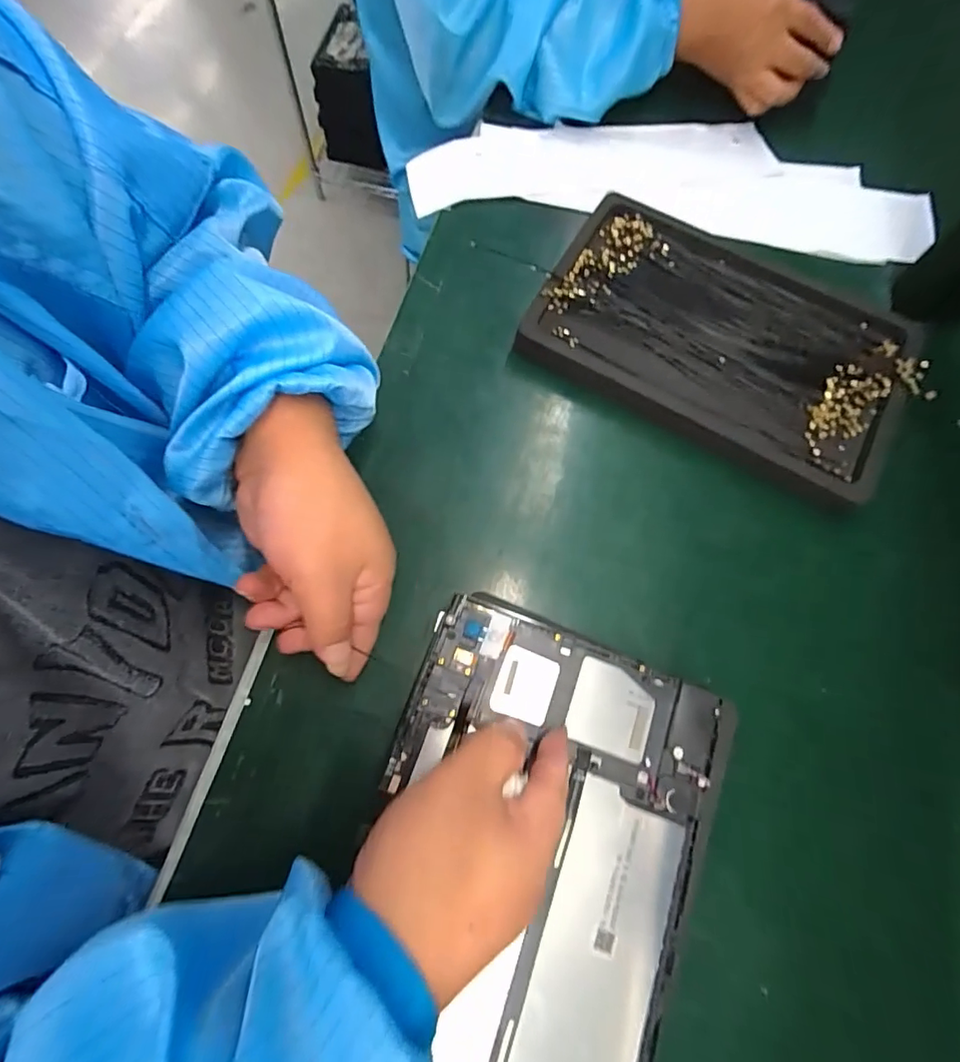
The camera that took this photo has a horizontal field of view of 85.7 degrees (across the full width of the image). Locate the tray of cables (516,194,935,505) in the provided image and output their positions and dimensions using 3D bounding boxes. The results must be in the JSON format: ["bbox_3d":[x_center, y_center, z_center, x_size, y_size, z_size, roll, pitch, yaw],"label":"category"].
[{"bbox_3d":[0.169,-0.133,0.359,0.247,0.017,0.159,29,74,7],"label":"tray of cables"}]

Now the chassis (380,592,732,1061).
[{"bbox_3d":[0.015,0.162,0.234,0.152,0.017,0.238,22,74,5],"label":"chassis"}]

